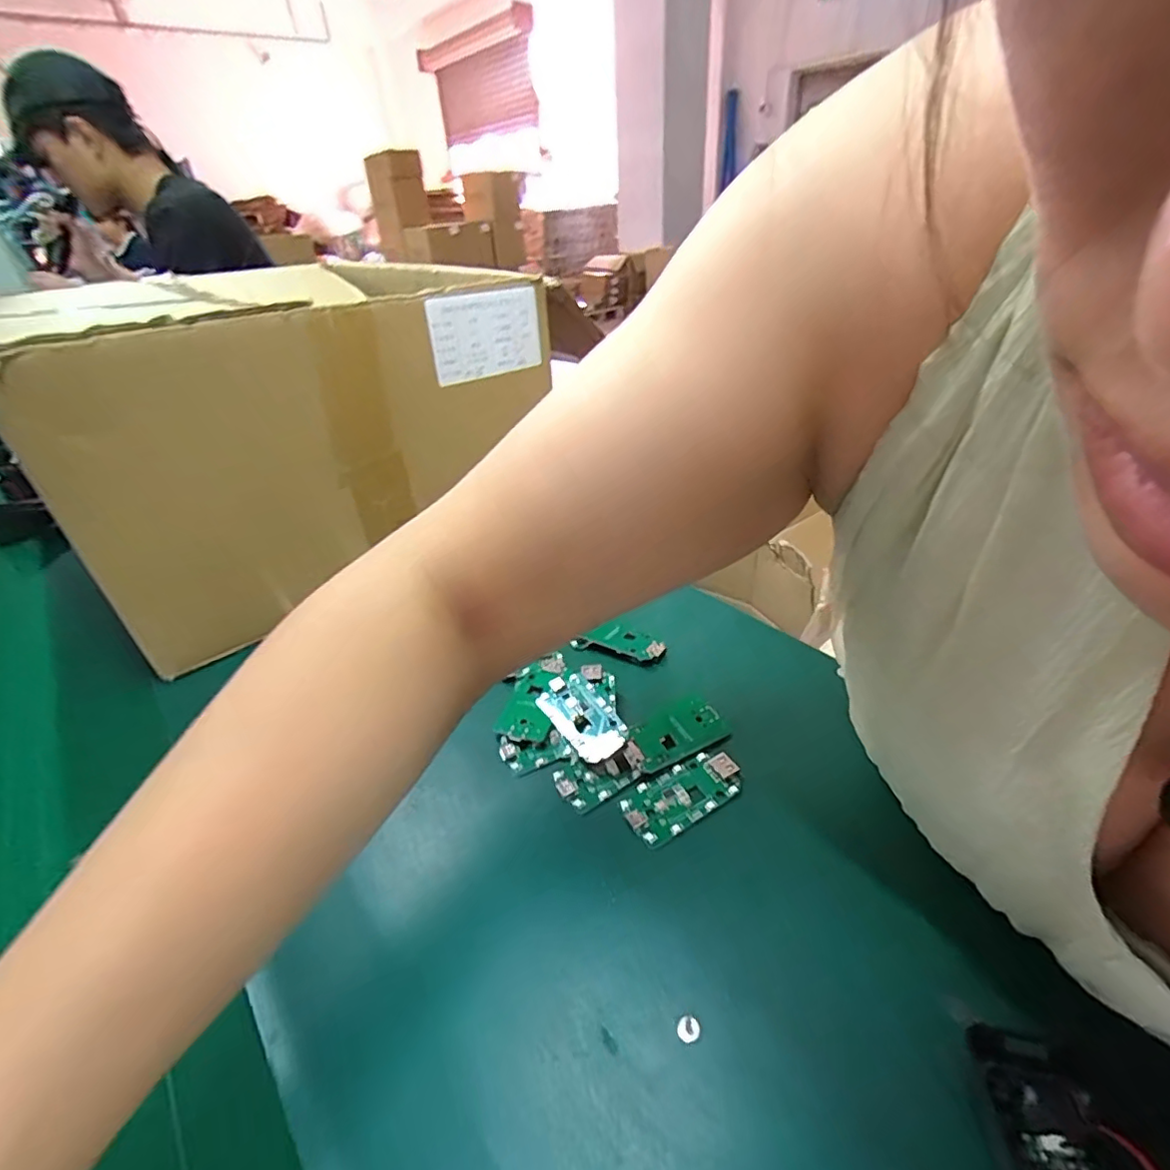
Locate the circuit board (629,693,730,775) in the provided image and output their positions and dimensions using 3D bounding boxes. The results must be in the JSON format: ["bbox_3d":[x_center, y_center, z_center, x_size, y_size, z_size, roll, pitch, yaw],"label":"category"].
[{"bbox_3d":[0.052,0.083,0.322,0.058,0.007,0.031,-20,36,-24],"label":"circuit board"}]

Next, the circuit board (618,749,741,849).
[{"bbox_3d":[0.050,0.105,0.290,0.062,0.010,0.031,-19,36,-23],"label":"circuit board"}]

